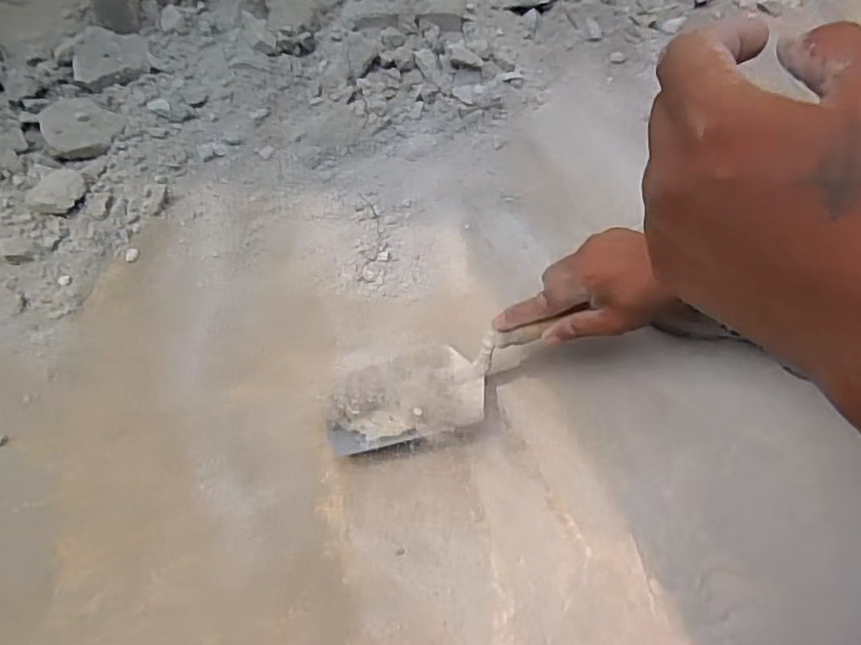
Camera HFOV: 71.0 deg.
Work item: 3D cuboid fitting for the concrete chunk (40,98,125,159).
[{"bbox_3d":[-0.395,-0.227,0.684,0.082,0.028,0.090,-20,61,-14],"label":"concrete chunk"}]

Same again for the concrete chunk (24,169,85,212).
[{"bbox_3d":[-0.392,-0.138,0.633,0.053,0.022,0.054,1,58,-2],"label":"concrete chunk"}]

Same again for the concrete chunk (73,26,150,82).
[{"bbox_3d":[-0.402,-0.339,0.753,0.090,0.029,0.084,-22,61,-16],"label":"concrete chunk"}]

